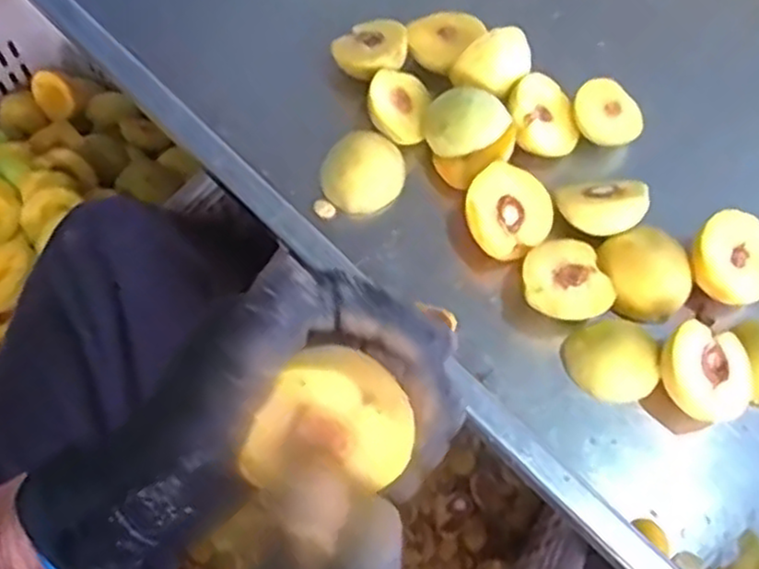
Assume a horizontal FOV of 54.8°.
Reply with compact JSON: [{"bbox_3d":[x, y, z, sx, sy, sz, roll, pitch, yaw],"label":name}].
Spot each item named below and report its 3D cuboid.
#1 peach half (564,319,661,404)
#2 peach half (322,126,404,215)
[{"bbox_3d":[0.159,0.052,0.501,0.055,0.027,0.056,1,64,-2],"label":"peach half"},{"bbox_3d":[-0.012,-0.087,0.556,0.059,0.033,0.058,2,64,-1],"label":"peach half"}]

